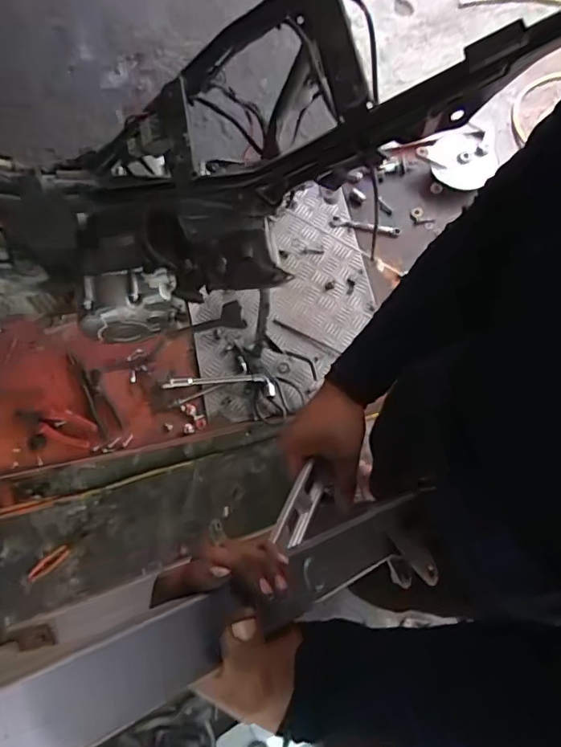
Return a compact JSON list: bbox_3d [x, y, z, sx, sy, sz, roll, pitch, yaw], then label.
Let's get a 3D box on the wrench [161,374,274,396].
[{"bbox_3d":[-0.126,0.017,1.046,0.231,0.032,0.044,5,71,4],"label":"wrench"}]

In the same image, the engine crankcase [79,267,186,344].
[{"bbox_3d":[-0.223,-0.101,0.776,0.144,0.120,0.069,-15,71,-3],"label":"engine crankcase"}]

